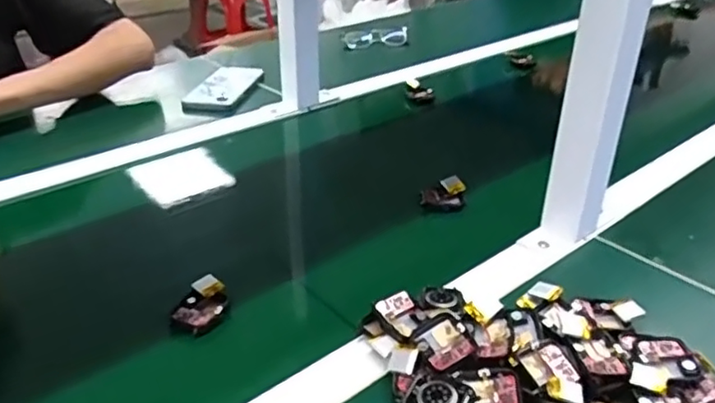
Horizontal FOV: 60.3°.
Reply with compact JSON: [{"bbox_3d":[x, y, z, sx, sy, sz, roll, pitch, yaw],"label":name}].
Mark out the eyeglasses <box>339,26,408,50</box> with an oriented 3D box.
[{"bbox_3d":[0.034,-0.313,1.183,0.125,0.031,0.039,-5,31,-12],"label":"eyeglasses"}]

